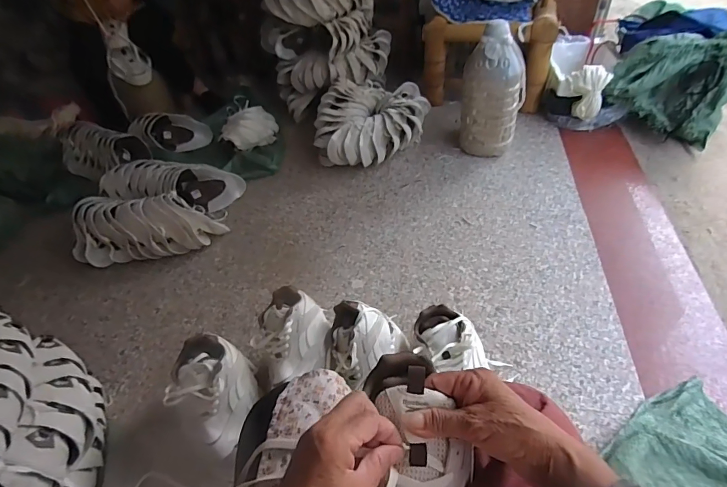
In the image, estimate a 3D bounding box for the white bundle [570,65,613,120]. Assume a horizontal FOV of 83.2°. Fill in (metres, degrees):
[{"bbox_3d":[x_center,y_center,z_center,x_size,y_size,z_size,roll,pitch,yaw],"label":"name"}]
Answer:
[{"bbox_3d":[0.792,-0.535,1.452,0.120,0.145,0.093,13,49,19],"label":"white bundle"}]

